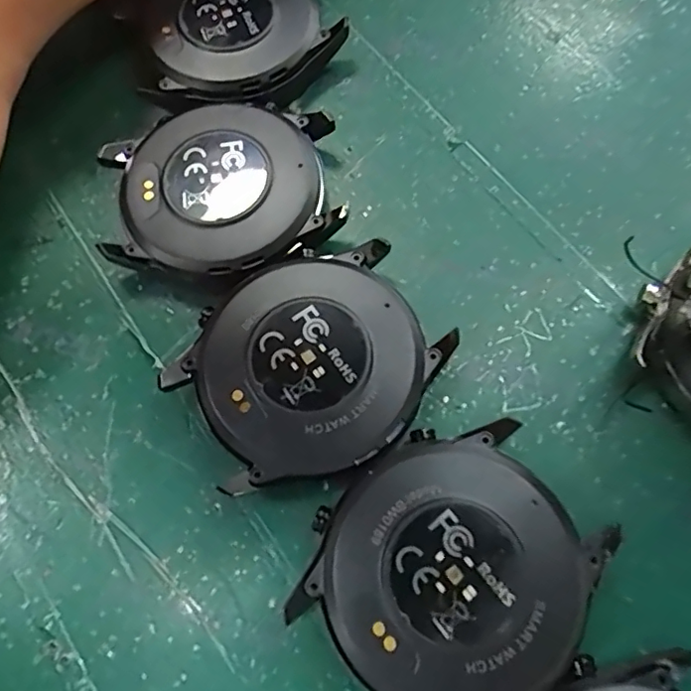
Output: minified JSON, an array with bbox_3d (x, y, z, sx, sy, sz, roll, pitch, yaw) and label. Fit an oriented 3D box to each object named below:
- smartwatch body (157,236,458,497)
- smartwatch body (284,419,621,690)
[{"bbox_3d":[-0.007,0.004,0.112,0.049,0.013,0.042,-34,72,-9],"label":"smartwatch body"},{"bbox_3d":[0.018,0.040,0.099,0.047,0.012,0.042,-38,73,-11],"label":"smartwatch body"}]

